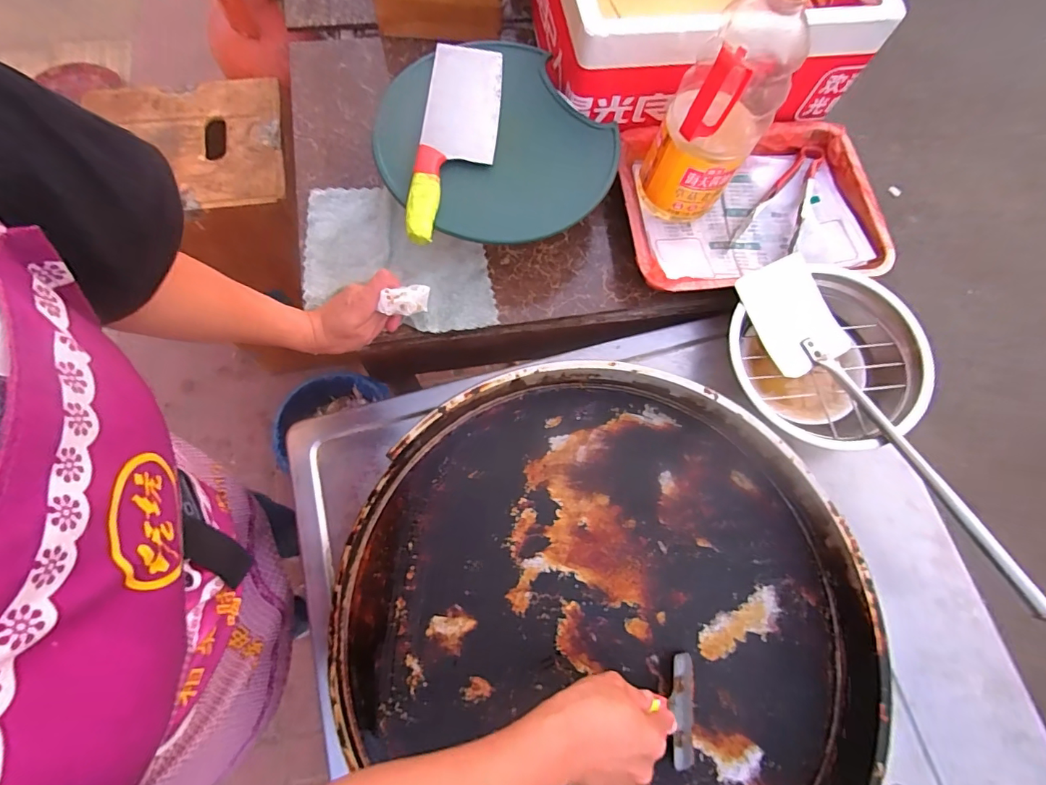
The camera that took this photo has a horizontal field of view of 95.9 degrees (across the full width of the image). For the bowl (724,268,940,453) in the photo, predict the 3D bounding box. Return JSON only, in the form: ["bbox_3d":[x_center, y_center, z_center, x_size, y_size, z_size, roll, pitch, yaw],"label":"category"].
[{"bbox_3d":[0.371,-0.034,0.592,0.209,0.098,0.213,1,74,-3],"label":"bowl"}]

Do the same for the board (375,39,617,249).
[{"bbox_3d":[-0.041,-0.308,0.583,0.264,0.029,0.293,-36,79,-12],"label":"board"}]

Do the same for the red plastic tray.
[{"bbox_3d":[0.312,-0.284,0.674,0.355,0.063,0.315,-5,74,-5],"label":"red plastic tray"}]

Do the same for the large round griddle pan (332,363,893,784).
[{"bbox_3d":[0.077,0.233,0.479,0.516,0.062,0.526,0,73,-1],"label":"large round griddle pan"}]

